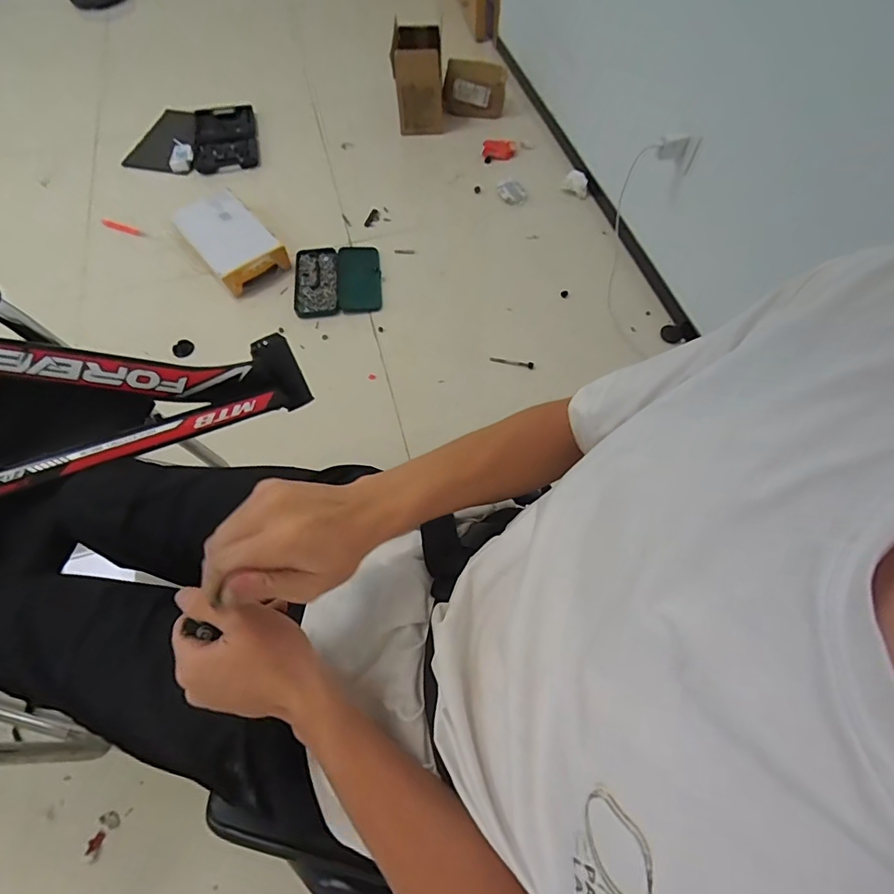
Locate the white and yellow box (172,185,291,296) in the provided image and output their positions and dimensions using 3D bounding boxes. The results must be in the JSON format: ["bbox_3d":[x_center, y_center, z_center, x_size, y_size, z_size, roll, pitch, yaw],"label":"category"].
[{"bbox_3d":[-0.621,-0.596,1.405,0.197,0.092,0.319,-39,69,-18],"label":"white and yellow box"}]

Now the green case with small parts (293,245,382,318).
[{"bbox_3d":[-0.316,-0.485,1.403,0.244,0.027,0.258,-6,62,-2],"label":"green case with small parts"}]

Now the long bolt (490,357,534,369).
[{"bbox_3d":[0.172,-0.224,1.279,0.114,0.015,0.014,11,64,4],"label":"long bolt"}]

